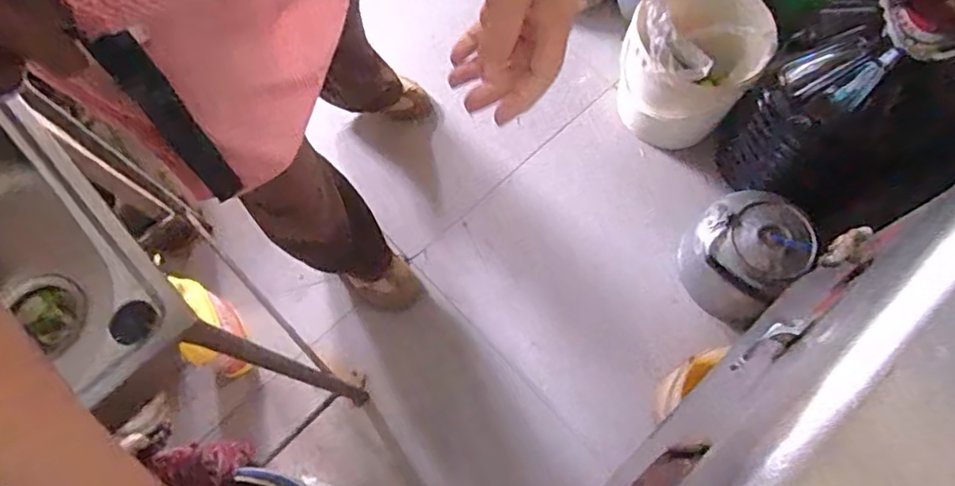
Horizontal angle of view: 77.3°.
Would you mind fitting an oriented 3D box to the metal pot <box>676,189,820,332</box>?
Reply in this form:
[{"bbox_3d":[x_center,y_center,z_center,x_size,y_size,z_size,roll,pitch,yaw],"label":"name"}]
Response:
[{"bbox_3d":[0.502,0.020,1.148,0.195,0.196,0.224,41,75,13],"label":"metal pot"}]

